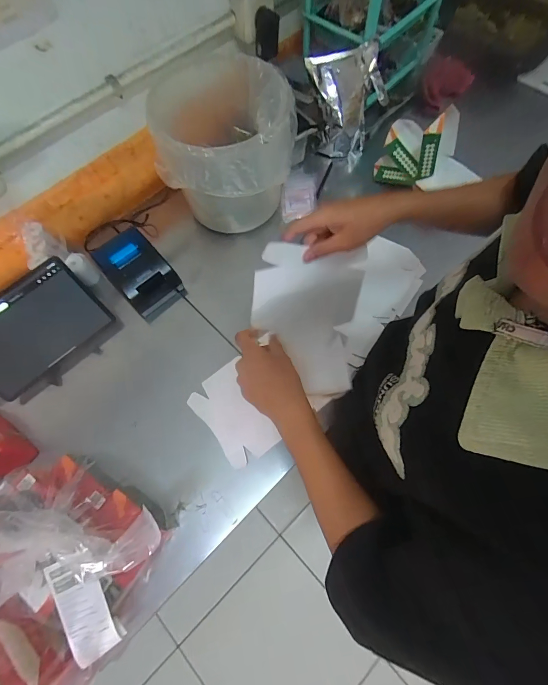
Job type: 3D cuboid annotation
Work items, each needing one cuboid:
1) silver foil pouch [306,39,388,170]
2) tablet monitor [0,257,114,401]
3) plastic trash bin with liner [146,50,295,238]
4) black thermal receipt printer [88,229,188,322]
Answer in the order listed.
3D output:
[{"bbox_3d":[0.167,-0.559,0.836,0.161,0.236,0.088,-19,69,-5],"label":"silver foil pouch"},{"bbox_3d":[-0.466,-0.026,0.659,0.251,0.160,0.019,-41,30,-12],"label":"tablet monitor"},{"bbox_3d":[-0.094,-0.401,0.726,0.273,0.237,0.257,-15,69,-4],"label":"plastic trash bin with liner"},{"bbox_3d":[-0.281,-0.147,0.724,0.115,0.096,0.149,-42,73,-13],"label":"black thermal receipt printer"}]

